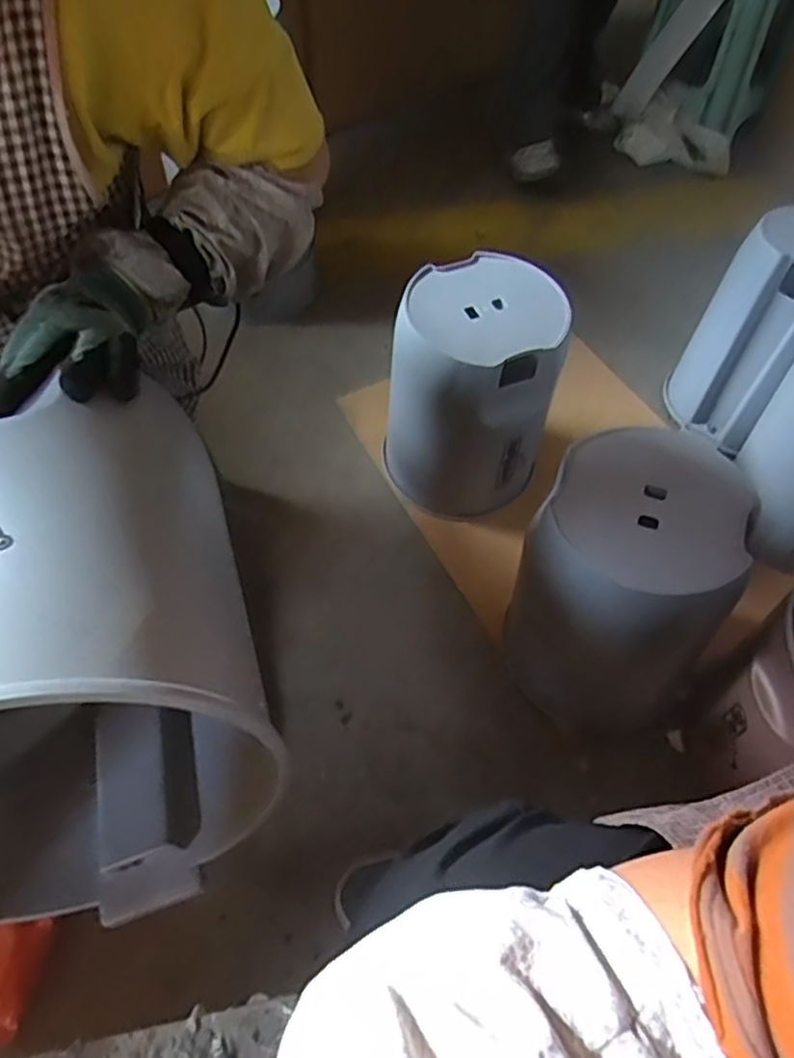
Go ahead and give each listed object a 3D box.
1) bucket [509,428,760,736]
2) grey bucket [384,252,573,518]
[{"bbox_3d":[0.255,0.066,0.797,0.203,0.310,0.218,1,56,-1],"label":"bucket"},{"bbox_3d":[0.112,-0.195,1.000,0.221,0.318,0.209,1,56,-1],"label":"grey bucket"}]

